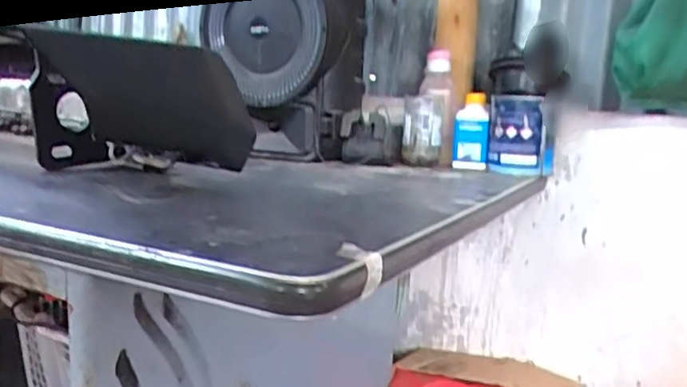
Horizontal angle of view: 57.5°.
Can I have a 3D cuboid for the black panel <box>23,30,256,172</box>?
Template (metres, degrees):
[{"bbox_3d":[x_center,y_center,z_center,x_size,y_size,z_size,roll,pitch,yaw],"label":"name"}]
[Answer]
[{"bbox_3d":[-0.259,-0.101,0.739,0.435,0.161,0.071,11,11,43],"label":"black panel"}]

